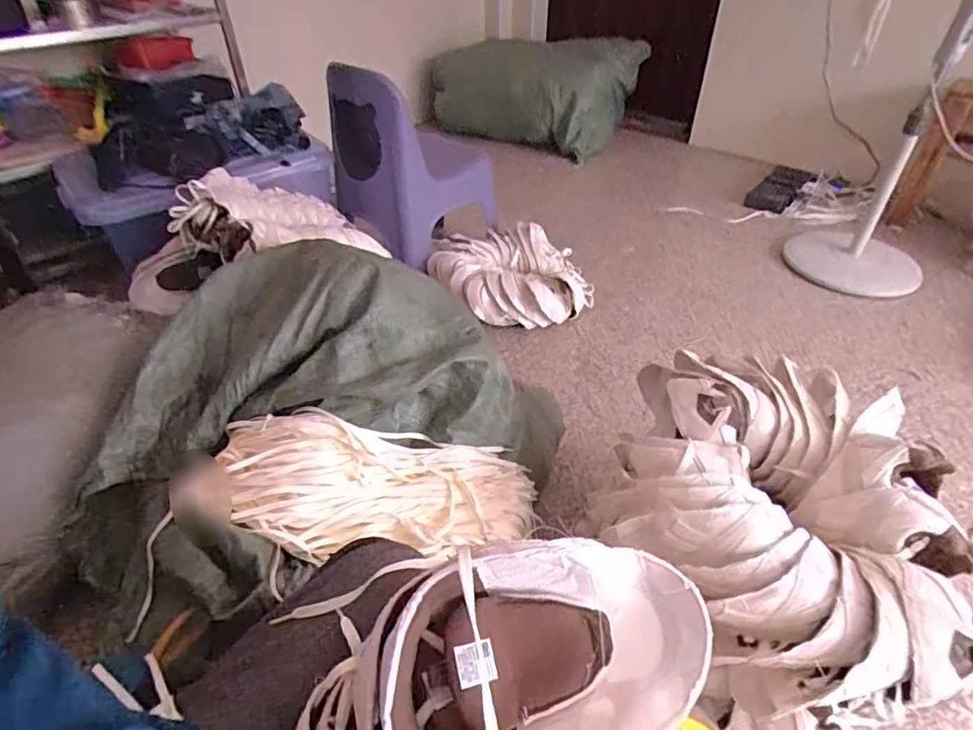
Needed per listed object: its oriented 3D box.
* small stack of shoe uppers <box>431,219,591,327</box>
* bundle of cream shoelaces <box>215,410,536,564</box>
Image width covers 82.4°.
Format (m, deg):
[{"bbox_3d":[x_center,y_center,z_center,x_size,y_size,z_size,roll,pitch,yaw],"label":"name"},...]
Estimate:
[{"bbox_3d":[0.057,-0.232,1.477,0.383,0.167,0.340,-19,44,-20],"label":"small stack of shoe uppers"},{"bbox_3d":[-0.153,0.173,0.772,0.458,0.099,0.172,10,42,-10],"label":"bundle of cream shoelaces"}]

